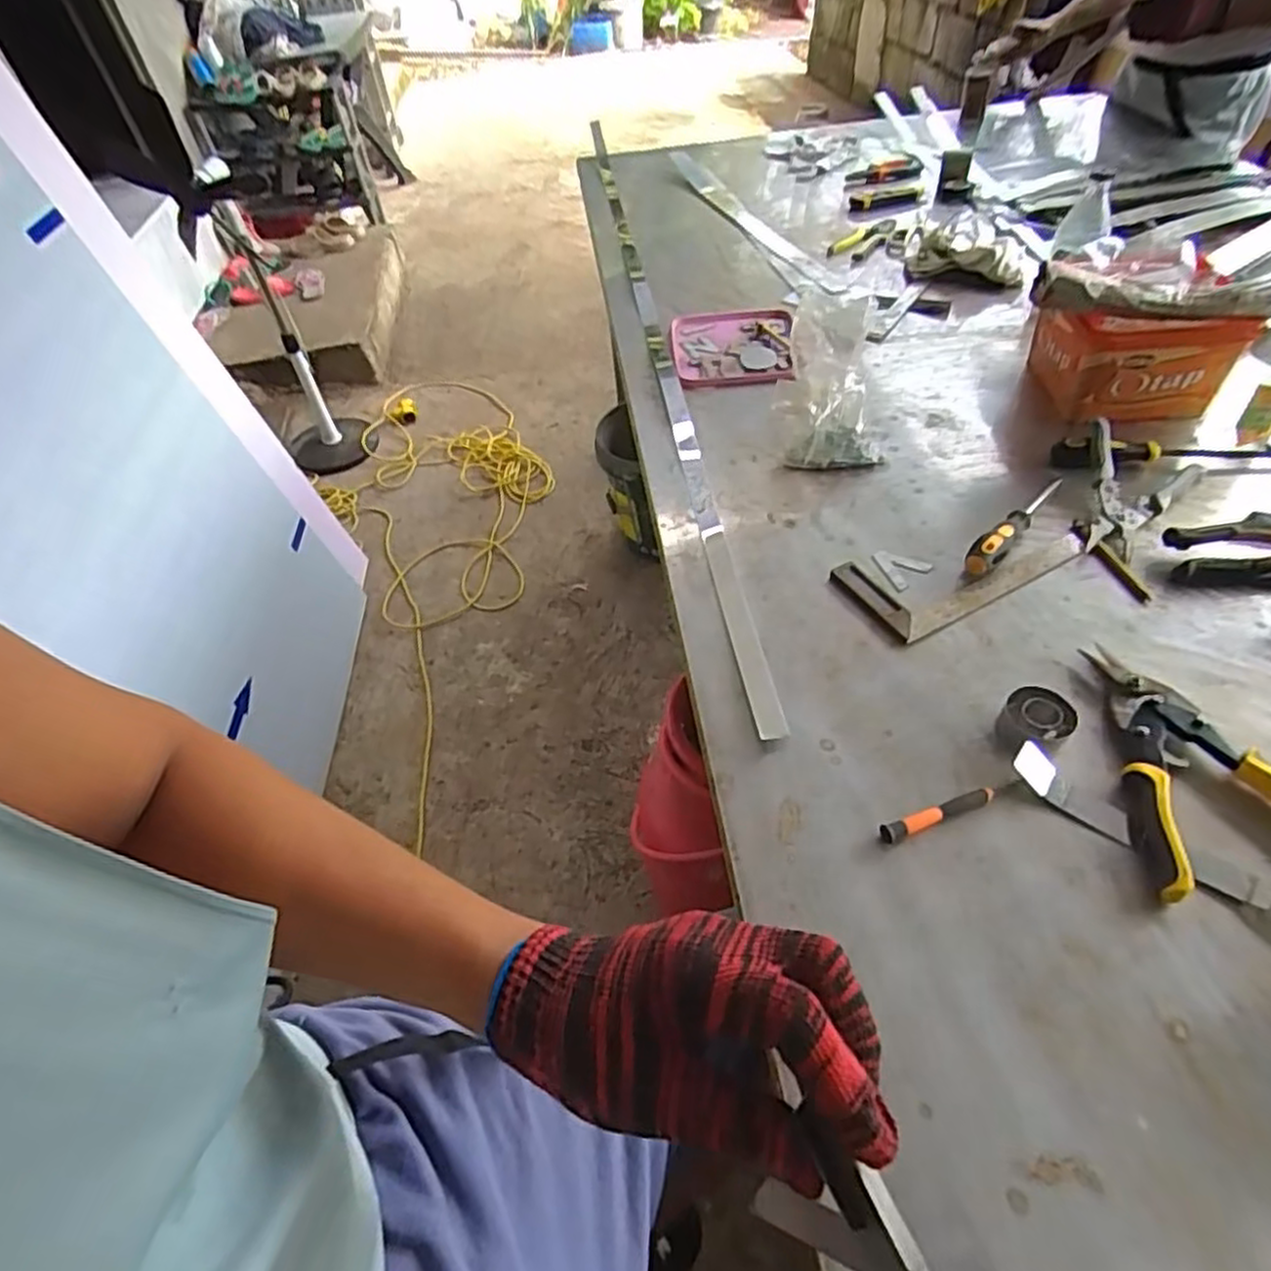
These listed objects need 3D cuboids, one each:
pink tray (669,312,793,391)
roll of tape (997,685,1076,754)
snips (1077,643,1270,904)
[{"bbox_3d":[0.138,-0.420,1.071,0.172,0.025,0.195,2,49,7],"label":"pink tray"},{"bbox_3d":[0.329,0.071,0.610,0.061,0.025,0.052,-31,53,-20],"label":"roll of tape"},{"bbox_3d":[0.451,0.098,0.579,0.143,0.026,0.220,0,49,5],"label":"snips"}]

